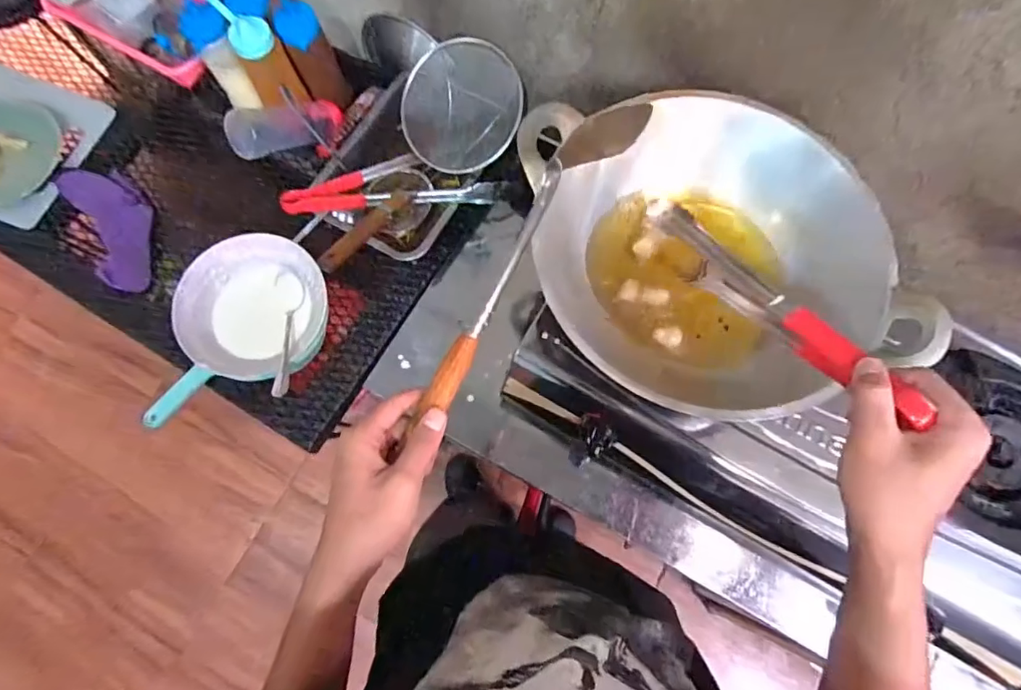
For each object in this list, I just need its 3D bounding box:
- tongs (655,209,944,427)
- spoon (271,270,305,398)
[{"bbox_3d":[0.217,-0.039,0.461,0.032,0.047,0.310,-18,38,-5],"label":"tongs"},{"bbox_3d":[-0.304,-0.018,0.721,0.038,0.025,0.188,-6,61,-1],"label":"spoon"}]

